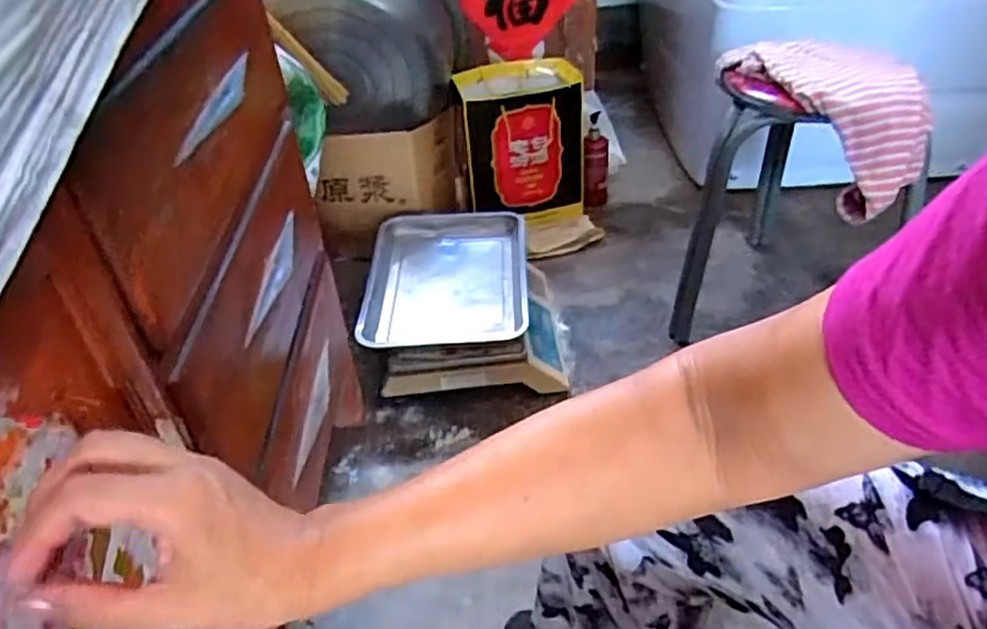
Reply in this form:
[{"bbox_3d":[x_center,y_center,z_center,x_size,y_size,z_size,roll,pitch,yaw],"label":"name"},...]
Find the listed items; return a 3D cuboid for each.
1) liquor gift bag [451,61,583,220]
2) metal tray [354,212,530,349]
[{"bbox_3d":[0.071,-0.359,1.572,0.258,0.320,0.179,-10,39,-7],"label":"liquor gift bag"},{"bbox_3d":[-0.083,-0.074,1.296,0.284,0.061,0.354,-2,39,3],"label":"metal tray"}]

